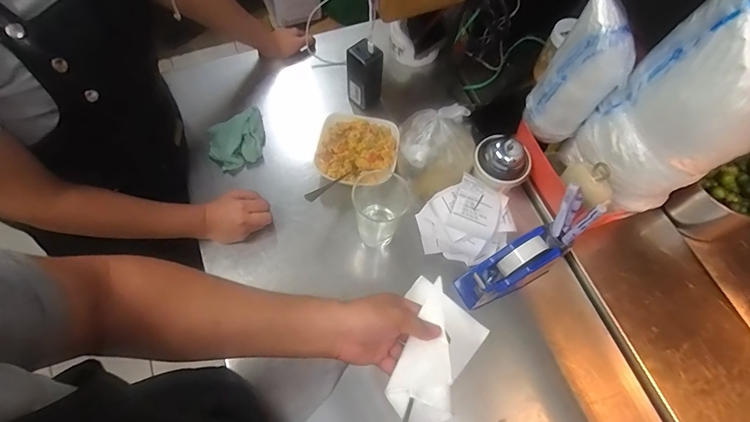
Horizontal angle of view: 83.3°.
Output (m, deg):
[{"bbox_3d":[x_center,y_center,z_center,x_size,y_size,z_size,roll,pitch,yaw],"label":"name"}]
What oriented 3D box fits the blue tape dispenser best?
[{"bbox_3d":[0.222,0.092,0.685,0.169,0.109,0.061,-25,68,-14],"label":"blue tape dispenser"}]

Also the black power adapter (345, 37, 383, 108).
[{"bbox_3d":[-0.023,-0.257,0.825,0.061,0.157,0.037,34,67,13],"label":"black power adapter"}]

